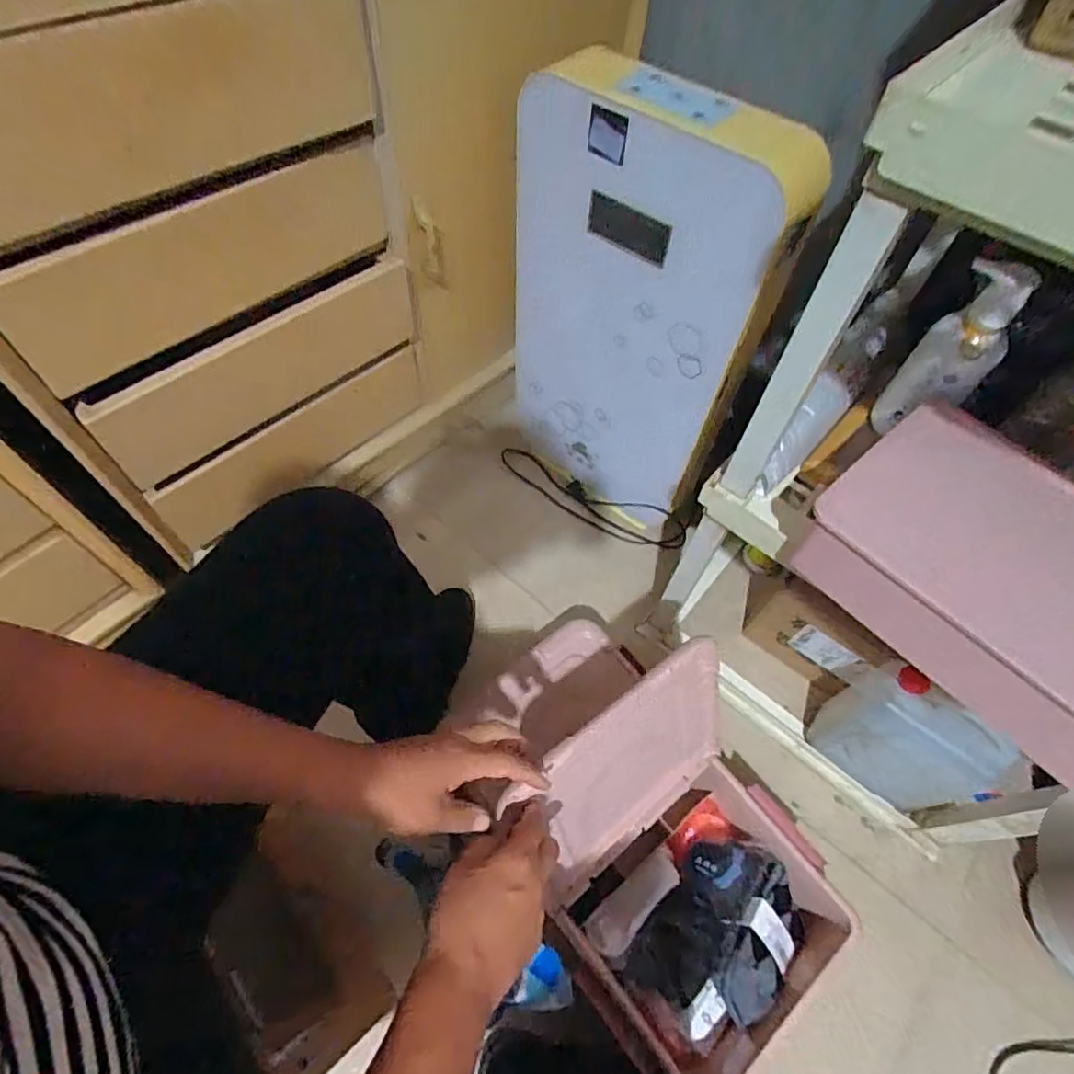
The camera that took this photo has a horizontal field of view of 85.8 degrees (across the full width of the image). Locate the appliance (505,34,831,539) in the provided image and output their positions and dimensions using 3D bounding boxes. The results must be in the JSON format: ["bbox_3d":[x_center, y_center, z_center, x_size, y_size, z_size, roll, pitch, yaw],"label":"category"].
[{"bbox_3d":[0.110,-0.275,0.820,0.347,0.596,0.079,36,62,17],"label":"appliance"}]

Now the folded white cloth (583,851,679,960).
[{"bbox_3d":[0.118,0.434,0.689,0.130,0.031,0.042,-34,66,-23],"label":"folded white cloth"}]

